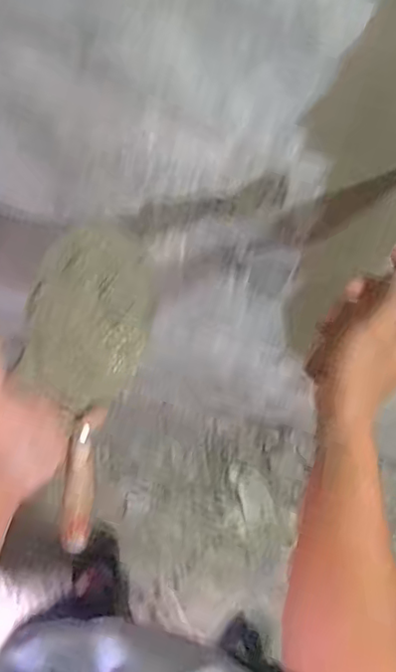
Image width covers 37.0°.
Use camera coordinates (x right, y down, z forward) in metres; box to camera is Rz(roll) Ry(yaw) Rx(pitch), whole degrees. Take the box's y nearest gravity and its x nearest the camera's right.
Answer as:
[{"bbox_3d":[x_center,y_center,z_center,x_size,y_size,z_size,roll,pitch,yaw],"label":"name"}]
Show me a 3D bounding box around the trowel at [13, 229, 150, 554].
[{"bbox_3d":[-0.097,0.036,0.513,0.100,0.050,0.277,5,84,1],"label":"trowel"}]

